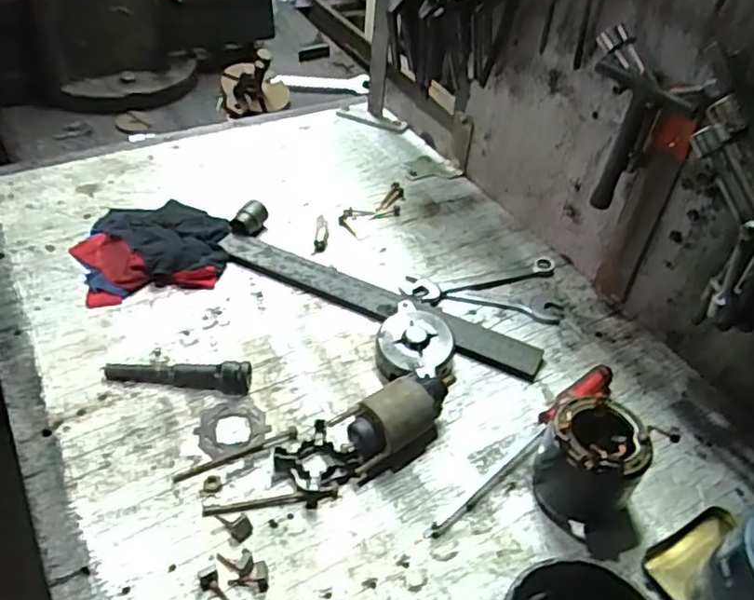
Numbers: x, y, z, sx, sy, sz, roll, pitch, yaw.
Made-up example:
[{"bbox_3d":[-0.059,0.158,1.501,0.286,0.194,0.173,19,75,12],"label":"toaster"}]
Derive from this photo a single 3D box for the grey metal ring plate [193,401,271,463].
[{"bbox_3d":[-0.122,0.108,0.544,0.056,0.004,0.053,3,44,-3],"label":"grey metal ring plate"}]

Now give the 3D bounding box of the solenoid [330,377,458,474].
[{"bbox_3d":[0.019,0.096,0.537,0.107,0.050,0.052,-24,51,-27],"label":"solenoid"}]

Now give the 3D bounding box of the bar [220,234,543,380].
[{"bbox_3d":[-0.003,-0.001,0.663,0.352,0.016,0.040,20,46,14],"label":"bar"}]

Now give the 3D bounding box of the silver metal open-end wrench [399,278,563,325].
[{"bbox_3d":[0.110,-0.002,0.678,0.165,0.011,0.039,7,44,1],"label":"silver metal open-end wrench"}]

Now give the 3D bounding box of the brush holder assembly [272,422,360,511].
[{"bbox_3d":[-0.050,0.130,0.516,0.055,0.018,0.057,-31,55,-32],"label":"brush holder assembly"}]

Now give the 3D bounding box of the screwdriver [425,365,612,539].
[{"bbox_3d":[0.127,0.120,0.547,0.236,0.019,0.024,-28,53,-30],"label":"screwdriver"}]

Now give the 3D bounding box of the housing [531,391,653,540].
[{"bbox_3d":[0.159,0.127,0.491,0.067,0.094,0.067,3,44,-3],"label":"housing"}]

